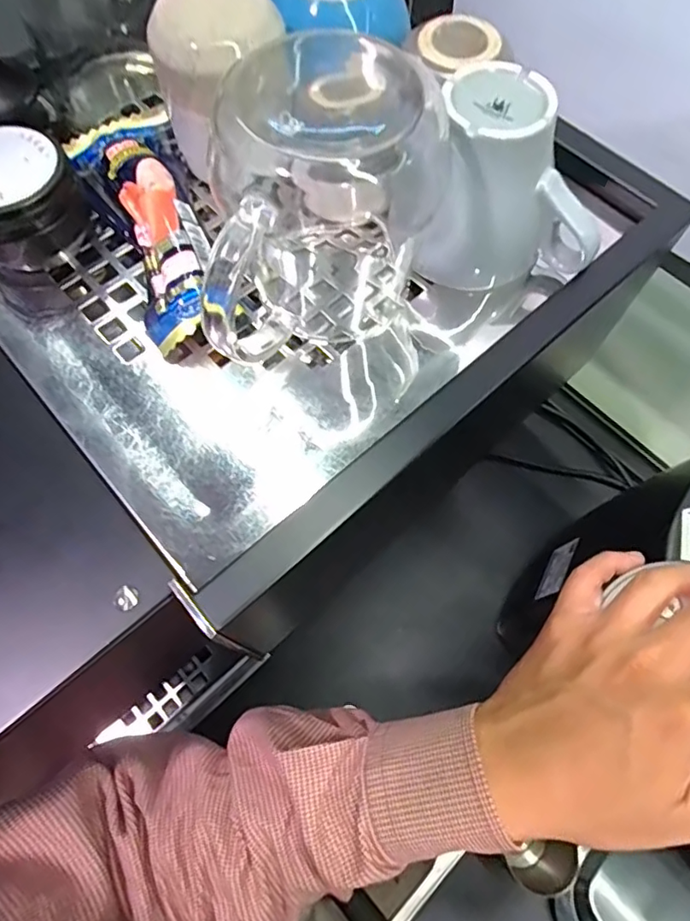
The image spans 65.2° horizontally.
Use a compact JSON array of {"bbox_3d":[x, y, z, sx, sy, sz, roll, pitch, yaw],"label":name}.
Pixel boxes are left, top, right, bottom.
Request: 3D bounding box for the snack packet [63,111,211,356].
[{"bbox_3d":[-0.103,-0.128,0.275,0.052,0.017,0.157,-20,69,-8],"label":"snack packet"}]

